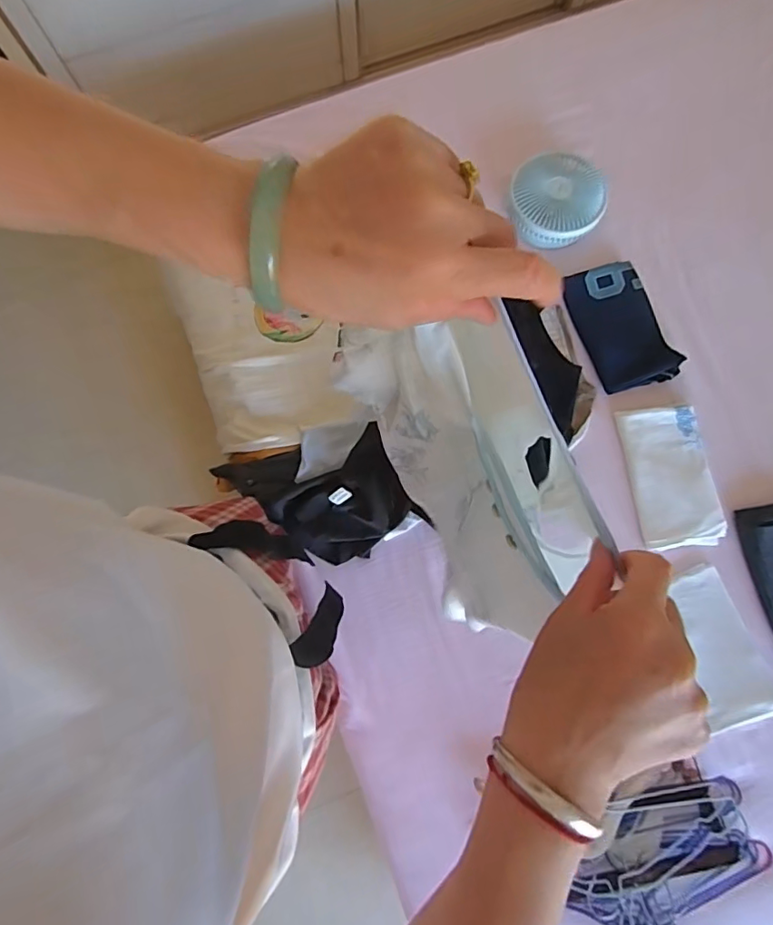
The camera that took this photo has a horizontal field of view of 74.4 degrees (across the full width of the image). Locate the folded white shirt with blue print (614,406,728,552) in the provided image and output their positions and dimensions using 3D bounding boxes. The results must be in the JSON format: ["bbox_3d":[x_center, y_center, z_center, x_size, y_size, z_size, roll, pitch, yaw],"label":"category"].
[{"bbox_3d":[0.495,0.022,0.885,0.146,0.029,0.246,-6,79,-2],"label":"folded white shirt with blue print"}]

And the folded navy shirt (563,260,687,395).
[{"bbox_3d":[0.435,-0.256,0.952,0.146,0.029,0.241,-18,79,-4],"label":"folded navy shirt"}]

